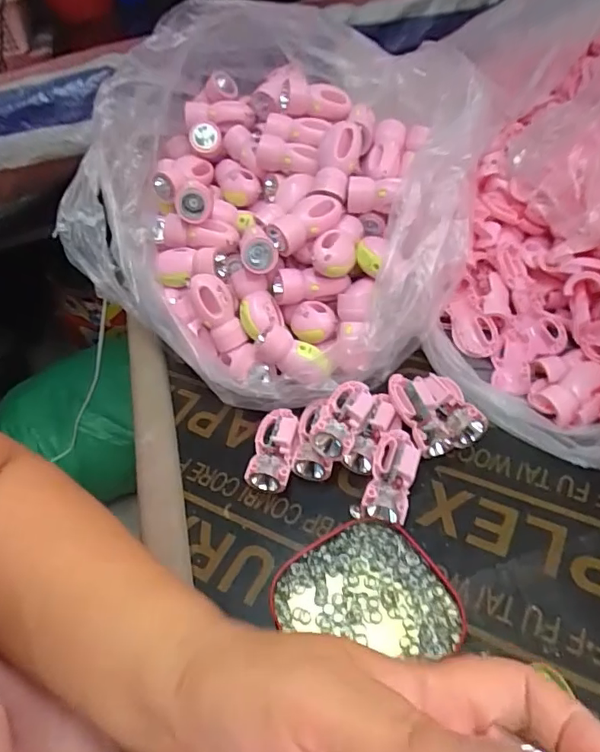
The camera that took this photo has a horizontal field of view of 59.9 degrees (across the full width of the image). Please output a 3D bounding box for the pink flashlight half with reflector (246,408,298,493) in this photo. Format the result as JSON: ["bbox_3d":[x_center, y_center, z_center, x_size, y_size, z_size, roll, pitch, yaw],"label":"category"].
[{"bbox_3d":[-0.020,0.058,0.401,0.030,0.024,0.068,3,48,13],"label":"pink flashlight half with reflector"}]

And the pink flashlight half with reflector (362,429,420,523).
[{"bbox_3d":[0.065,0.071,0.367,0.029,0.022,0.064,10,50,19],"label":"pink flashlight half with reflector"}]

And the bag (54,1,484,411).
[{"bbox_3d":[-0.014,-0.180,0.482,0.351,0.202,0.335,28,58,31],"label":"bag"}]

